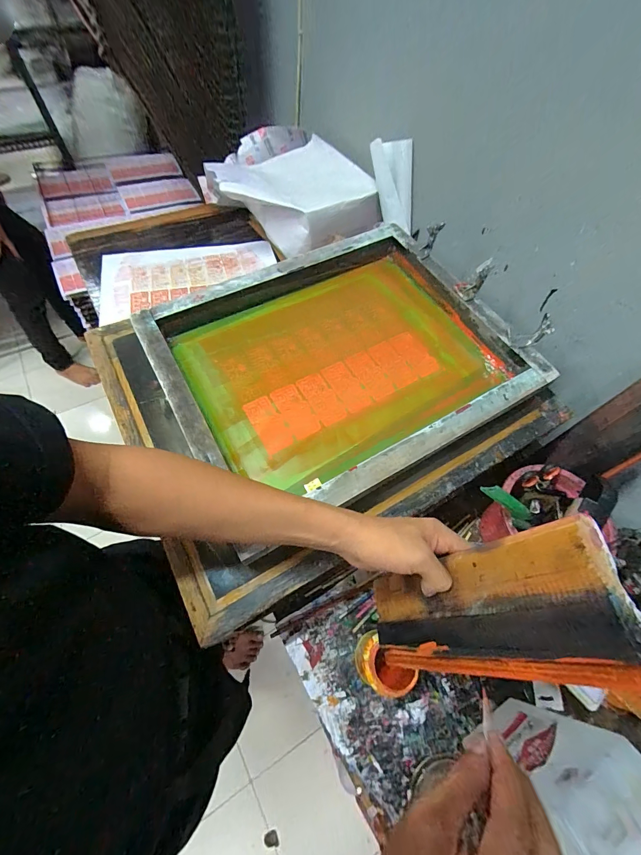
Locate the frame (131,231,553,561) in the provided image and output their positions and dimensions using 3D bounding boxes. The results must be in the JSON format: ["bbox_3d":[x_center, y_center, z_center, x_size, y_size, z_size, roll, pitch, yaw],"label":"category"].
[{"bbox_3d":[0.024,-0.115,0.537,0.504,0.052,0.418,-28,67,-15],"label":"frame"}]

